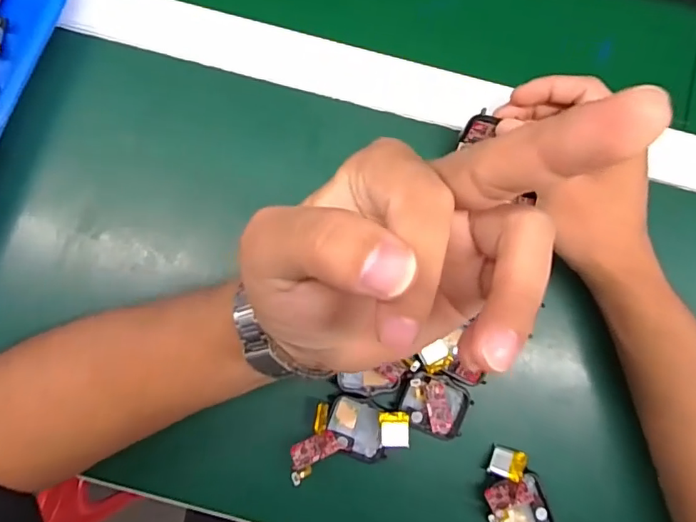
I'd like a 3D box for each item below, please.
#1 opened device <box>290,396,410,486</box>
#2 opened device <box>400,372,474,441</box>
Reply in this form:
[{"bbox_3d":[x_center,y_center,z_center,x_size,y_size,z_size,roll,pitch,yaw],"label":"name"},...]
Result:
[{"bbox_3d":[0.001,0.113,0.343,0.077,0.018,0.043,-8,84,-1],"label":"opened device"},{"bbox_3d":[0.058,0.096,0.347,0.043,0.010,0.038,23,84,2],"label":"opened device"}]

